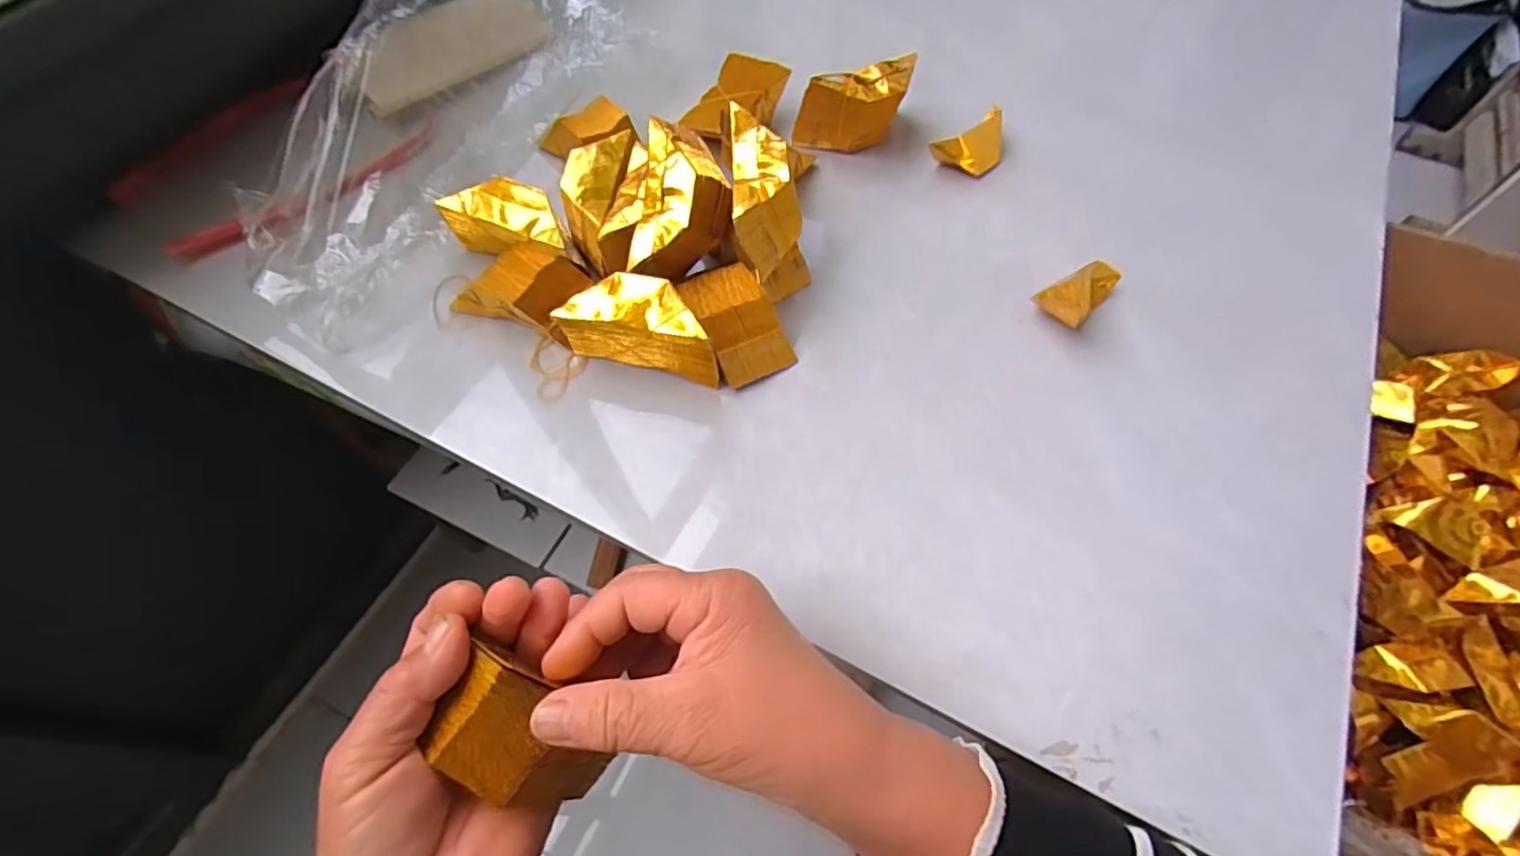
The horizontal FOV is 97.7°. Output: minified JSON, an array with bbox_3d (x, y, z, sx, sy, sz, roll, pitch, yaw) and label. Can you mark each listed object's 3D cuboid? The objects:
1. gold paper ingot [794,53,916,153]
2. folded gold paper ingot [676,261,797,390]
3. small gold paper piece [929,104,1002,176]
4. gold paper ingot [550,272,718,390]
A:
[{"bbox_3d":[0.069,-0.225,0.471,0.081,0.053,0.031,-25,63,-13],"label":"gold paper ingot"},{"bbox_3d":[-0.014,-0.061,0.388,0.044,0.035,0.066,-31,65,-16],"label":"folded gold paper ingot"},{"bbox_3d":[0.151,-0.197,0.471,0.059,0.026,0.028,-29,64,-15],"label":"small gold paper piece"},{"bbox_3d":[-0.065,-0.056,0.377,0.089,0.053,0.034,14,61,8],"label":"gold paper ingot"}]

